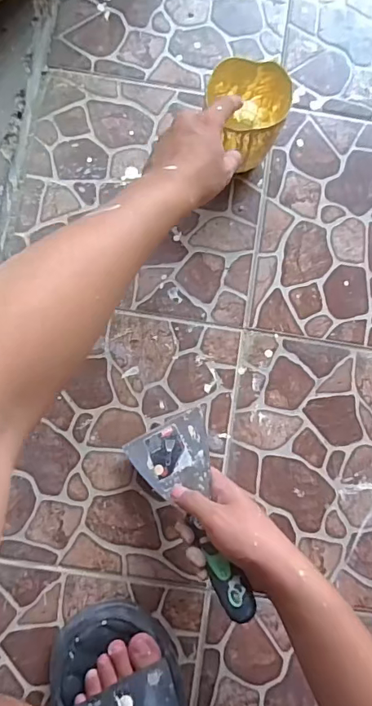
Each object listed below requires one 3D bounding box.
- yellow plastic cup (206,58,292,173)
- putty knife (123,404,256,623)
[{"bbox_3d":[0.070,-0.266,0.528,0.077,0.095,0.089,-11,83,-4],"label":"yellow plastic cup"},{"bbox_3d":[0.009,0.157,0.463,0.091,0.022,0.203,-20,54,-5],"label":"putty knife"}]

